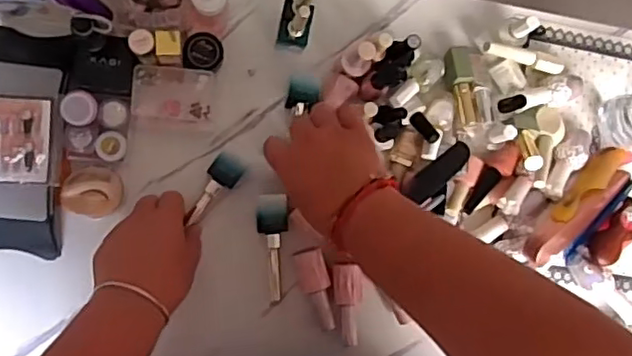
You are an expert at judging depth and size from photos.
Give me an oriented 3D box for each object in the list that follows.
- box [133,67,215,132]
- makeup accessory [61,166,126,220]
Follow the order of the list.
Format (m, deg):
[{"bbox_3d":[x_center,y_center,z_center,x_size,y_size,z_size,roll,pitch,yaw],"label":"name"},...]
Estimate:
[{"bbox_3d":[-0.141,-0.080,0.612,0.078,0.024,0.056,4,88,-8],"label":"box"},{"bbox_3d":[-0.219,0.014,0.603,0.054,0.017,0.048,-3,89,-9],"label":"makeup accessory"}]

